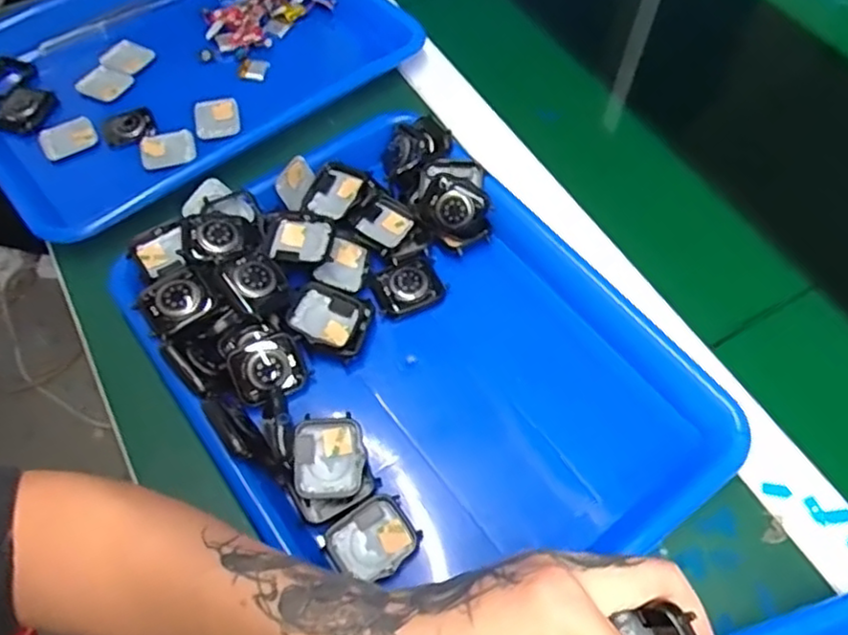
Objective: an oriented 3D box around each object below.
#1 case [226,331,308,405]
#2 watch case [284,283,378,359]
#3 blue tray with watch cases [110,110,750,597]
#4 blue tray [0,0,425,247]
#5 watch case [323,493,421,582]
[{"bbox_3d":[-0.094,0.031,0.399,0.041,0.011,0.036,-28,92,-18],"label":"case"},{"bbox_3d":[-0.058,0.001,0.423,0.049,0.012,0.041,22,57,3],"label":"watch case"},{"bbox_3d":[-0.006,0.020,0.412,0.263,0.054,0.331,-33,64,-16],"label":"blue tray with watch cases"},{"bbox_3d":[-0.208,-0.222,0.565,0.349,0.035,0.274,-35,65,-18],"label":"blue tray"},{"bbox_3d":[-0.028,0.120,0.356,0.045,0.012,0.036,-28,63,-14],"label":"watch case"}]

